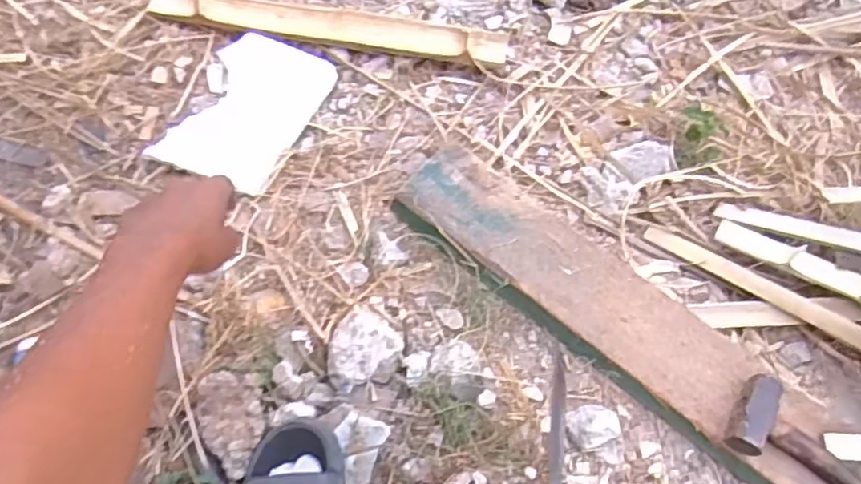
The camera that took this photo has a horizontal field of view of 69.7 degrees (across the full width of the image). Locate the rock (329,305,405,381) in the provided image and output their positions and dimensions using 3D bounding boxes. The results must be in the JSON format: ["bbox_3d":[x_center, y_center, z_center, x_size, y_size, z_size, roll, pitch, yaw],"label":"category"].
[{"bbox_3d":[-0.071,0.114,0.692,0.078,0.041,0.099,4,65,4],"label":"rock"}]

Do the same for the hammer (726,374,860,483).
[{"bbox_3d":[0.428,0.233,0.617,0.253,0.043,0.075,30,69,15],"label":"hammer"}]

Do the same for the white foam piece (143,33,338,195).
[{"bbox_3d":[-0.253,-0.188,0.868,0.171,0.015,0.239,19,67,10],"label":"white foam piece"}]

